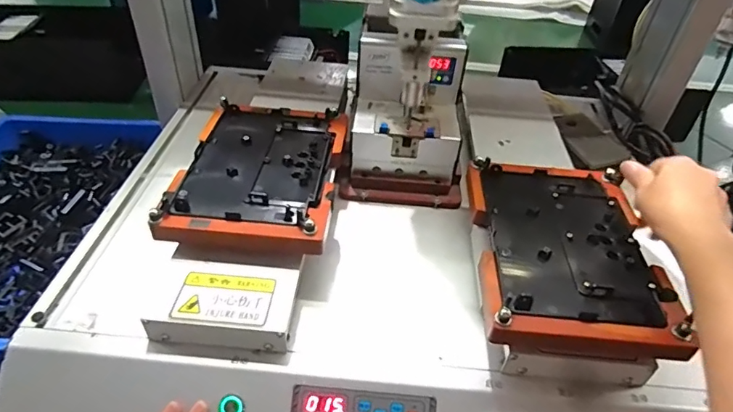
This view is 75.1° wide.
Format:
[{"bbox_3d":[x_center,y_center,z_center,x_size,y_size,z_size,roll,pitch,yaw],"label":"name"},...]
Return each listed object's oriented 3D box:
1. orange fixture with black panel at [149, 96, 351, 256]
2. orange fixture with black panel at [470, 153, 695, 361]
[{"bbox_3d":[-0.110,-0.034,0.516,0.158,0.042,0.218,7,42,1],"label":"orange fixture with black panel"},{"bbox_3d":[0.182,0.040,0.443,0.157,0.033,0.210,6,42,1],"label":"orange fixture with black panel"}]

